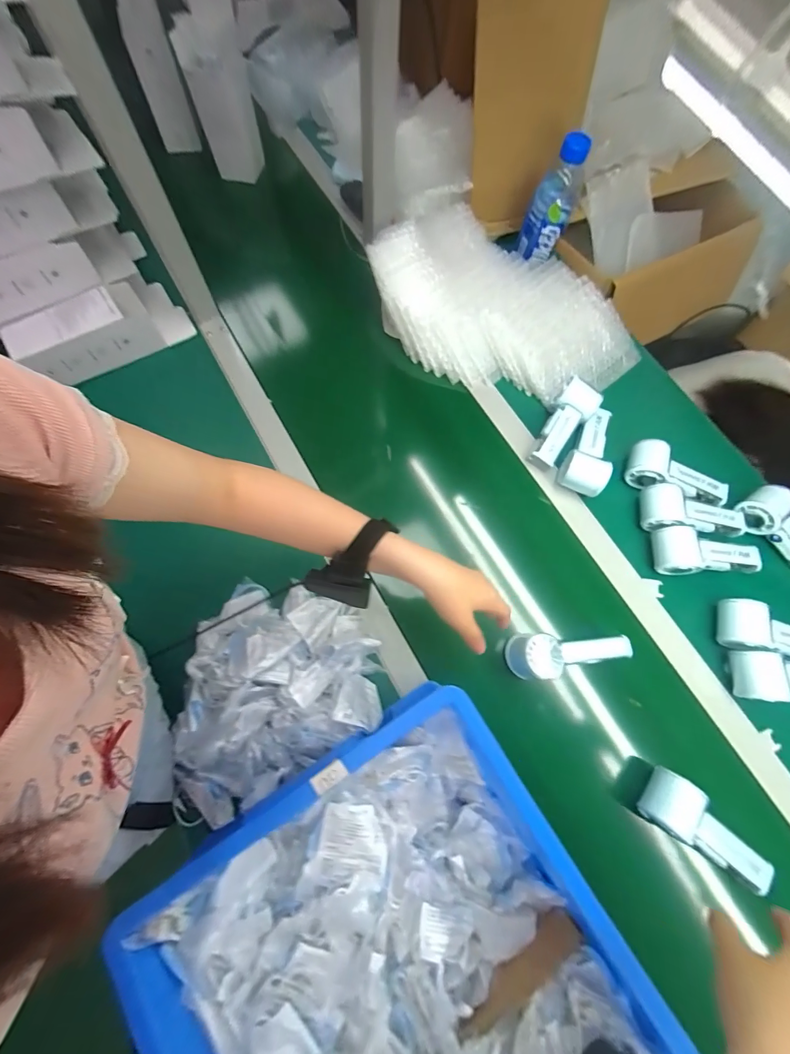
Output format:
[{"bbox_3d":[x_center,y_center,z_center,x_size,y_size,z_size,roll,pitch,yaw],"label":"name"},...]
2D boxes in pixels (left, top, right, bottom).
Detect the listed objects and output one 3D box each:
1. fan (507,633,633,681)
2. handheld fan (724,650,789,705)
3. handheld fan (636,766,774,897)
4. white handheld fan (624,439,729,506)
[{"bbox_3d":[0.231,0.173,0.520,0.155,0.063,0.053,1,72,-1],"label":"fan"},{"bbox_3d":[0.532,0.206,0.527,0.154,0.055,0.060,6,72,0],"label":"handheld fan"},{"bbox_3d":[0.371,0.355,0.458,0.157,0.040,0.061,32,74,8],"label":"handheld fan"},{"bbox_3d":[0.439,-0.077,0.604,0.161,0.046,0.062,24,73,6],"label":"white handheld fan"}]

